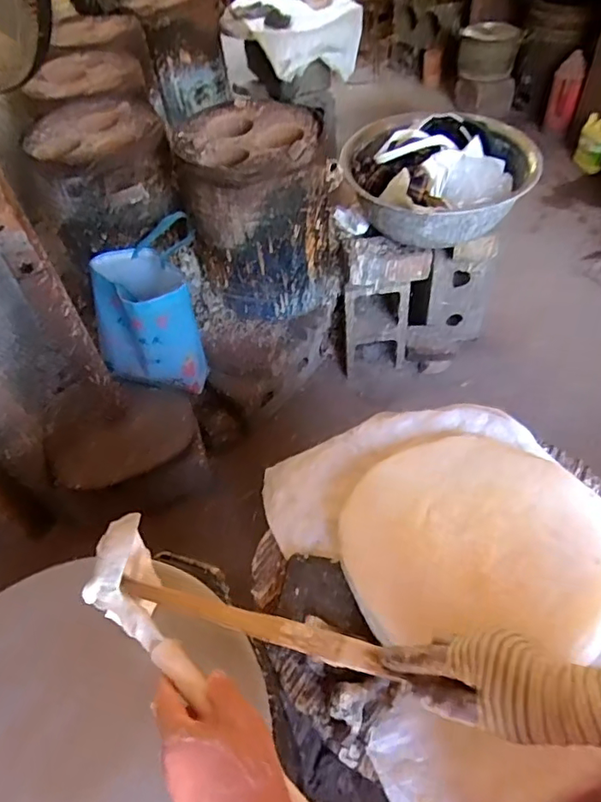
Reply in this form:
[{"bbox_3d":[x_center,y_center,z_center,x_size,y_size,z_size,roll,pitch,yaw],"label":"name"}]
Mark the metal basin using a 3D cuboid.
[{"bbox_3d":[0.380,-0.626,1.545,0.512,0.227,0.512,-2,47,2],"label":"metal basin"}]

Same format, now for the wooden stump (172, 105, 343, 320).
[{"bbox_3d":[-0.097,-0.512,1.516,0.418,0.472,0.359,-8,48,-4],"label":"wooden stump"}]

